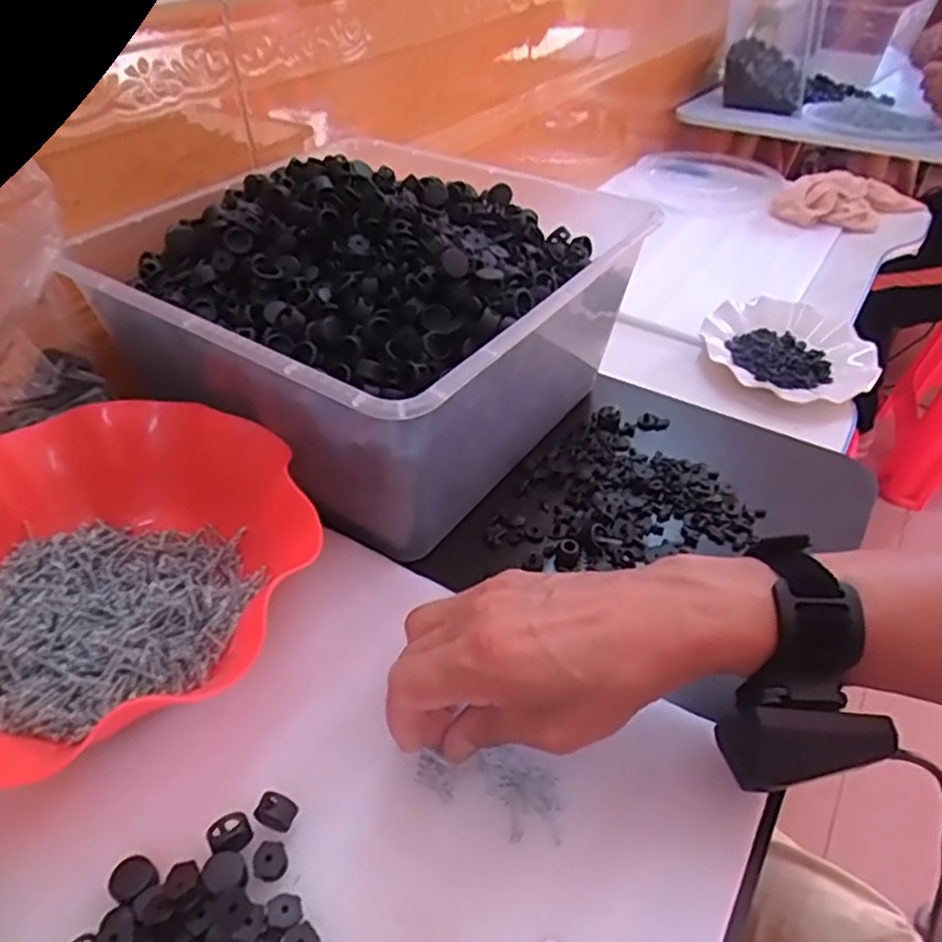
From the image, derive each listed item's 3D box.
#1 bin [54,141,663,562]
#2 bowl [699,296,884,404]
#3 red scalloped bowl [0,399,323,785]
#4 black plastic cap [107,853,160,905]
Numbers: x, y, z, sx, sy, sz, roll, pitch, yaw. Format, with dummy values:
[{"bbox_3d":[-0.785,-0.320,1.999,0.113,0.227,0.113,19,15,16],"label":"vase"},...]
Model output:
[{"bbox_3d":[-0.069,-0.114,0.490,0.293,0.155,0.288,26,47,24],"label":"bin"},{"bbox_3d":[0.354,-0.137,0.770,0.186,0.041,0.165,-5,42,-7],"label":"bowl"},{"bbox_3d":[-0.202,0.048,0.367,0.199,0.067,0.201,1,42,-1],"label":"red scalloped bowl"},{"bbox_3d":[-0.138,0.167,0.283,0.017,0.004,0.016,1,42,-1],"label":"black plastic cap"}]

